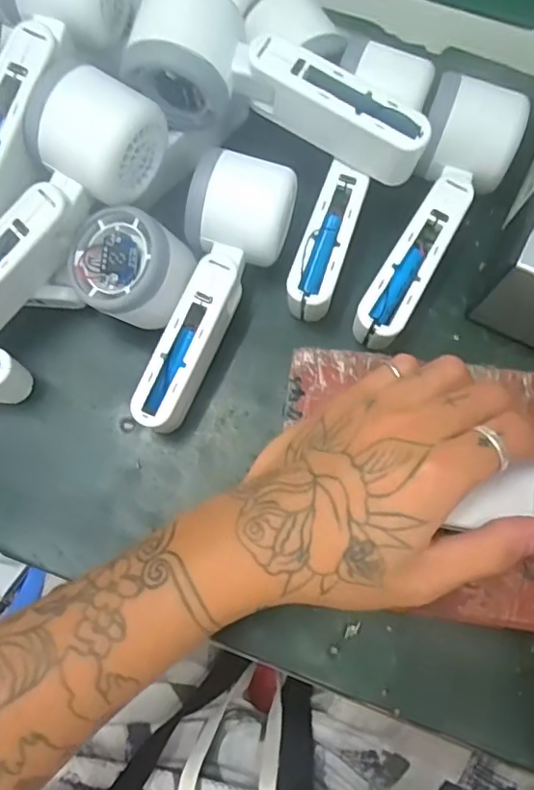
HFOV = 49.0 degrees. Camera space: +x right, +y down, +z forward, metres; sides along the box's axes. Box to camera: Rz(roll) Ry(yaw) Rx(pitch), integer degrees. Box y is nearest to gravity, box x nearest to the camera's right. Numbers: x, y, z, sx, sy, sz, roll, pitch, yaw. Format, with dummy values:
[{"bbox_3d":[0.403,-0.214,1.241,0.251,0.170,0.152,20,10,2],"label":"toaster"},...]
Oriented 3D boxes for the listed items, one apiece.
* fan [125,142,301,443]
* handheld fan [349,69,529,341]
[{"bbox_3d":[-0.032,-0.055,0.336,0.052,0.057,0.160,19,78,5],"label":"fan"},{"bbox_3d":[0.100,-0.099,0.344,0.051,0.055,0.153,20,79,5],"label":"handheld fan"}]

